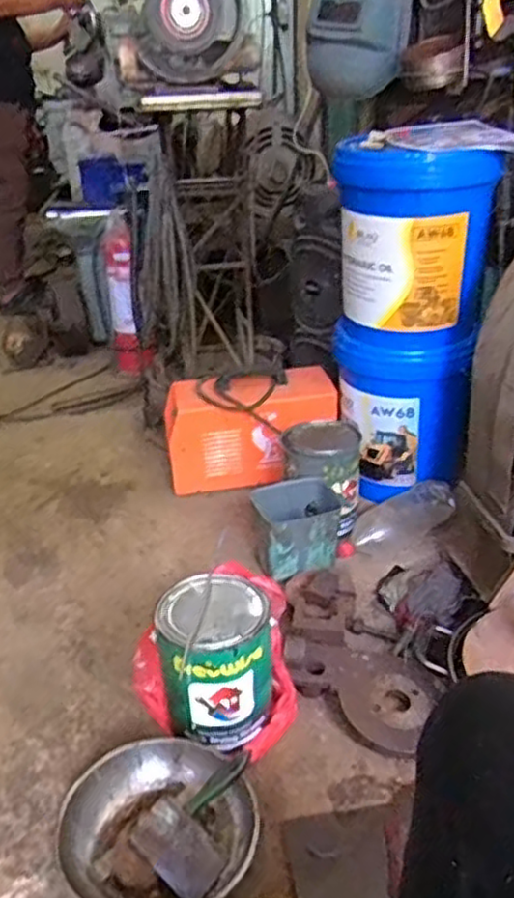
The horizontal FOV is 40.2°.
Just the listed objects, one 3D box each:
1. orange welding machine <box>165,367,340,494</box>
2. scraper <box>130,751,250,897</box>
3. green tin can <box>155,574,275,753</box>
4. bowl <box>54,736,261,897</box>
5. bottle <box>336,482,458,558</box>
[{"bbox_3d":[-0.012,-0.036,1.662,0.392,0.243,0.128,-4,26,-4],"label":"orange welding machine"},{"bbox_3d":[-0.066,0.464,0.896,0.109,0.057,0.169,19,32,37],"label":"scraper"},{"bbox_3d":[-0.057,0.309,1.037,0.157,0.182,0.162,-1,26,2],"label":"green tin can"},{"bbox_3d":[-0.126,0.488,0.899,0.241,0.063,0.237,-2,26,1],"label":"bowl"},{"bbox_3d":[0.295,0.154,1.446,0.297,0.071,0.084,-22,32,-35],"label":"bottle"}]

